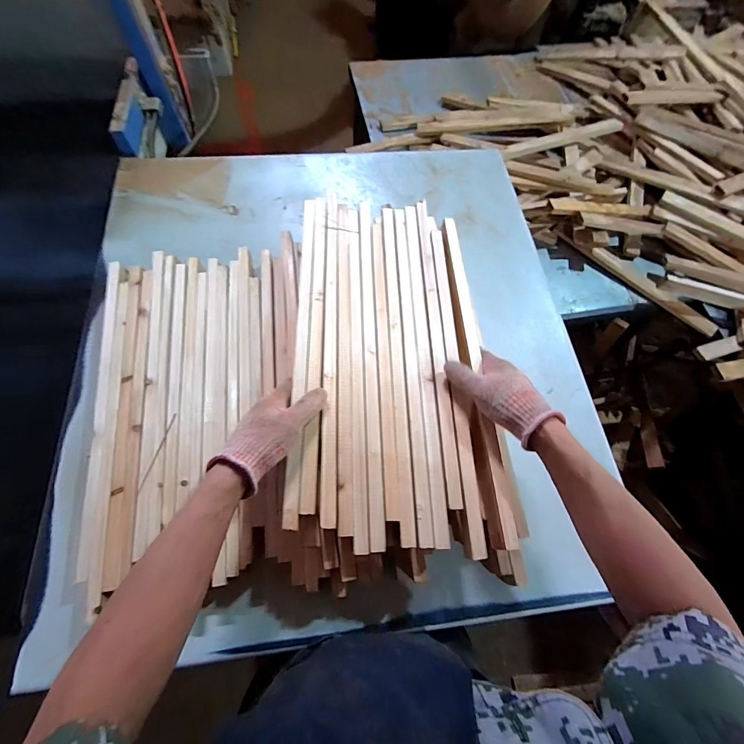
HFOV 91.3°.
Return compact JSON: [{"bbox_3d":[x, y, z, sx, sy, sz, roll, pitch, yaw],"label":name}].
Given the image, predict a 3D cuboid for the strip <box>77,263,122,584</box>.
[{"bbox_3d":[-0.398,0.036,0.542,0.027,0.011,0.481,-9,68,-6],"label":"strip"}]

